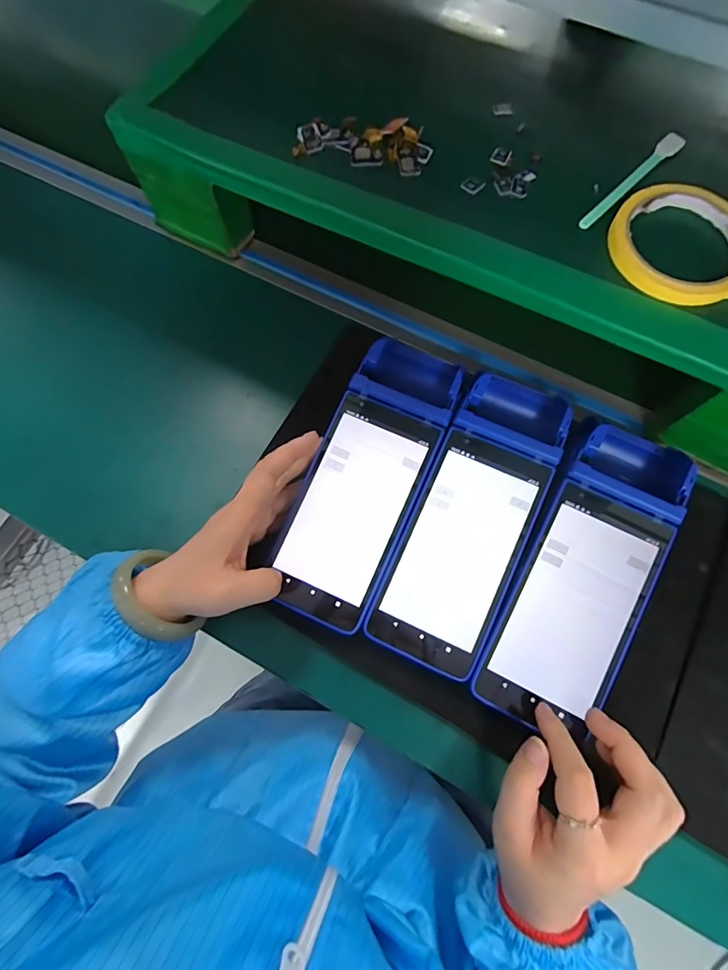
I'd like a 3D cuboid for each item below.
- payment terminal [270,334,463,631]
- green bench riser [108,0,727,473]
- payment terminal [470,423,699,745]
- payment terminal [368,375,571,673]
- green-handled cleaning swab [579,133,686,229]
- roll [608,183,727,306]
[{"bbox_3d":[0.005,-0.009,0.332,0.077,0.045,0.222,22,79,6],"label":"payment terminal"},{"bbox_3d":[0.117,-0.249,0.361,0.586,0.082,0.261,25,75,8],"label":"green bench riser"},{"bbox_3d":[0.153,0.055,0.308,0.085,0.044,0.222,31,80,8],"label":"payment terminal"},{"bbox_3d":[0.079,0.020,0.321,0.080,0.042,0.223,24,75,8],"label":"payment terminal"},{"bbox_3d":[0.193,-0.218,0.319,0.014,0.010,0.114,43,79,12],"label":"green-handled cleaning swab"},{"bbox_3d":[0.212,-0.164,0.297,0.089,0.011,0.089,0,73,1],"label":"roll"}]

